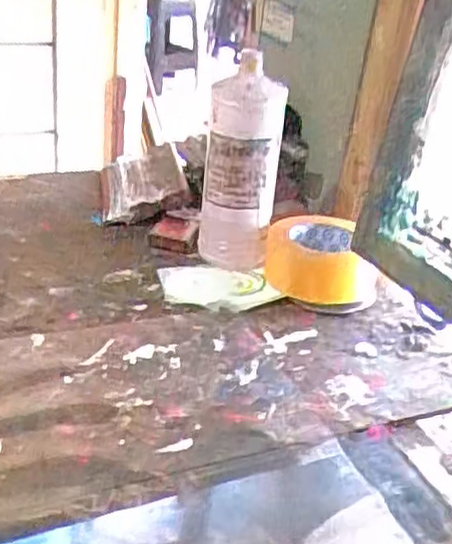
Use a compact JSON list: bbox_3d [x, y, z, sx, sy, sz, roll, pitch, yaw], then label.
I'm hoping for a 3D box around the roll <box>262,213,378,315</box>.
[{"bbox_3d":[0.108,-0.009,0.778,0.120,0.068,0.120,6,28,-3],"label":"roll"}]

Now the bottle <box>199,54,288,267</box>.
[{"bbox_3d":[0.017,-0.111,0.761,0.077,0.237,0.070,6,28,-3],"label":"bottle"}]

